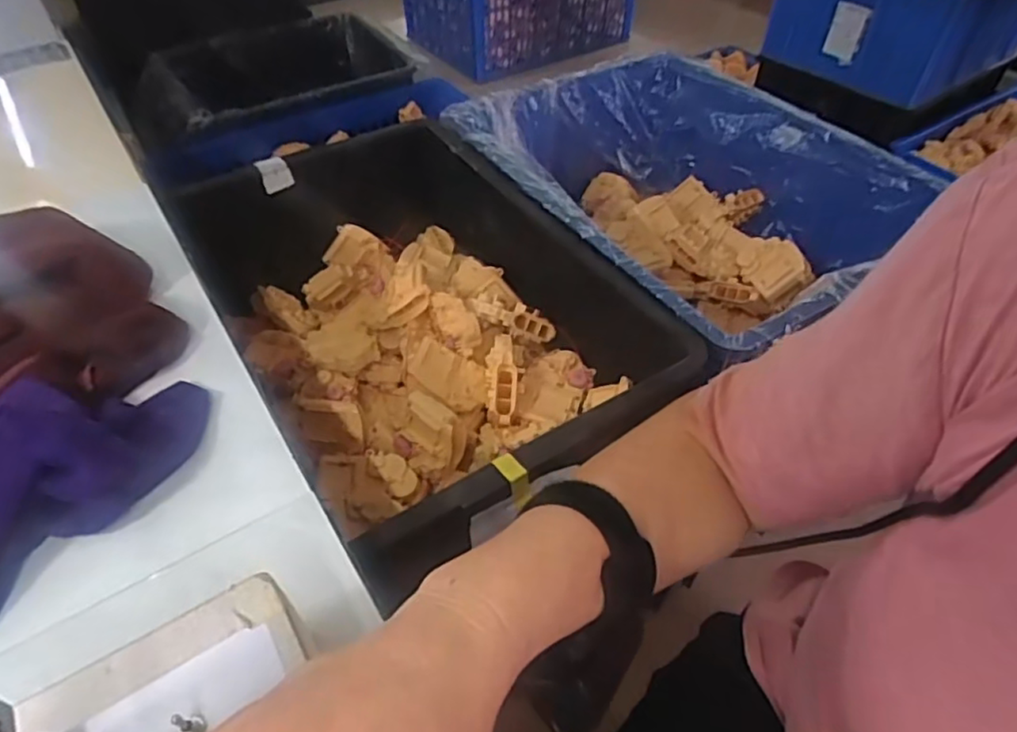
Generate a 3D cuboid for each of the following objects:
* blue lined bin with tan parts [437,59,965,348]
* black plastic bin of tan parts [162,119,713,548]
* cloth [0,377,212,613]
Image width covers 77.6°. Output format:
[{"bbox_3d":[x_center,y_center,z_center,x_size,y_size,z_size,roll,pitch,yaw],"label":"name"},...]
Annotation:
[{"bbox_3d":[0.226,-0.201,0.846,0.414,0.185,0.532,-25,52,-21],"label":"blue lined bin with tan parts"},{"bbox_3d":[-0.113,-0.052,0.704,0.354,0.169,0.549,-26,53,-22],"label":"black plastic bin of tan parts"},{"bbox_3d":[-0.251,0.046,0.352,0.101,0.055,0.160,30,54,25],"label":"cloth"}]

